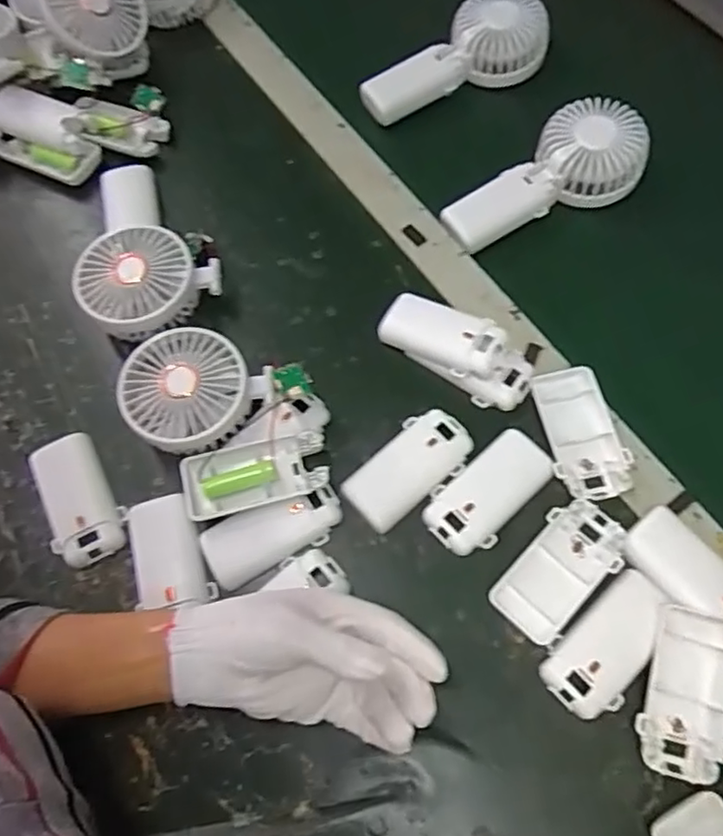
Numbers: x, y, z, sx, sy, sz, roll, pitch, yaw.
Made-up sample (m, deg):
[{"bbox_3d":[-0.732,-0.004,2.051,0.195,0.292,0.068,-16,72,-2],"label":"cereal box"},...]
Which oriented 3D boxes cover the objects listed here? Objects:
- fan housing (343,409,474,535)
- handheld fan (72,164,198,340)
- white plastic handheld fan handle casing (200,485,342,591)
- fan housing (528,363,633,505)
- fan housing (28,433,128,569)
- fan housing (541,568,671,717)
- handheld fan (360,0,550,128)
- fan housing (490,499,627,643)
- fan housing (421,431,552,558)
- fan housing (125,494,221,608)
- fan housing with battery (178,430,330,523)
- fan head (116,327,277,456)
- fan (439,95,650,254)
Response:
[{"bbox_3d":[0.034,0.034,0.449,0.092,0.013,0.049,-42,72,-15],"label":"fan housing"},{"bbox_3d":[-0.181,-0.133,0.515,0.086,0.051,0.167,-14,54,-6],"label":"handheld fan"},{"bbox_3d":[-0.059,0.074,0.428,0.093,0.016,0.041,-26,68,-9],"label":"white plastic handheld fan handle casing"},{"bbox_3d":[0.154,0.010,0.452,0.051,0.011,0.096,-12,67,-3],"label":"fan housing"},{"bbox_3d":[-0.200,0.057,0.449,0.050,0.018,0.094,-30,69,-11],"label":"fan housing"},{"bbox_3d":[0.153,0.141,0.396,0.089,0.019,0.049,-38,71,-13],"label":"fan housing"},{"bbox_3d":[0.085,-0.333,0.600,0.183,0.043,0.082,-27,69,3],"label":"handheld fan"},{"bbox_3d":[0.128,0.097,0.414,0.049,0.015,0.094,40,74,17],"label":"fan housing"},{"bbox_3d":[0.088,0.050,0.439,0.094,0.011,0.050,-36,70,-13],"label":"fan housing"},{"bbox_3d":[-0.134,0.094,0.443,0.050,0.018,0.074,-19,67,-6],"label":"fan housing"},{"bbox_3d":[-0.072,0.041,0.437,0.095,0.023,0.043,-14,67,-4],"label":"fan housing with battery"},{"bbox_3d":[-0.121,-0.016,0.454,0.092,0.042,0.084,-1,67,2],"label":"fan head"},{"bbox_3d":[0.151,-0.199,0.540,0.180,0.037,0.082,-30,69,2],"label":"fan"}]

